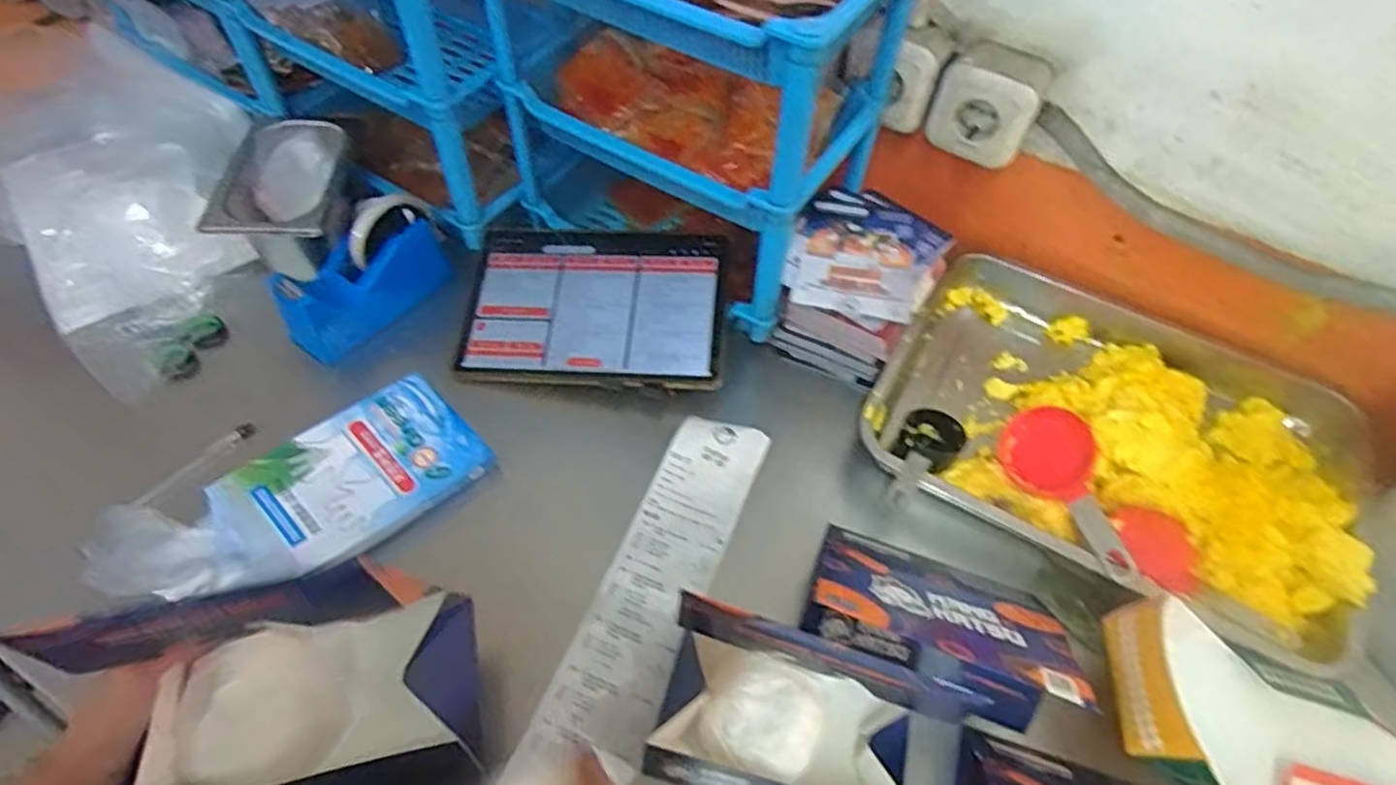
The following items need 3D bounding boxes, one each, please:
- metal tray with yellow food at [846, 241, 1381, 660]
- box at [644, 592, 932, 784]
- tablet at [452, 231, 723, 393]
[{"bbox_3d":[0.373,0.028,0.642,0.383,0.068,0.303,28,57,17],"label":"metal tray with yellow food"},{"bbox_3d":[0.061,0.200,0.446,0.167,0.148,0.095,13,54,6],"label":"box"},{"bbox_3d":[-0.104,-0.085,0.700,0.256,0.018,0.171,1,68,6],"label":"tablet"}]

